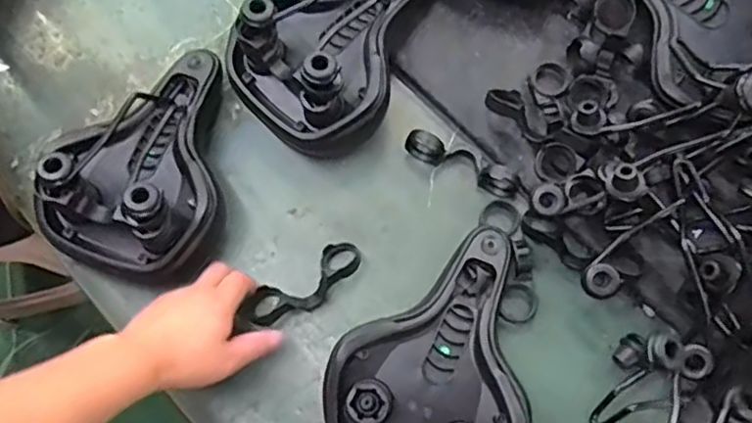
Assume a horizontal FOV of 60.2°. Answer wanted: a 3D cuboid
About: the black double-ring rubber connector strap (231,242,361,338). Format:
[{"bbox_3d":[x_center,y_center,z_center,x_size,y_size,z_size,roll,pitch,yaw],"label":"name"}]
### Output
[{"bbox_3d":[-0.078,0.080,0.663,0.141,0.031,0.046,-33,76,-3],"label":"black double-ring rubber connector strap"}]

